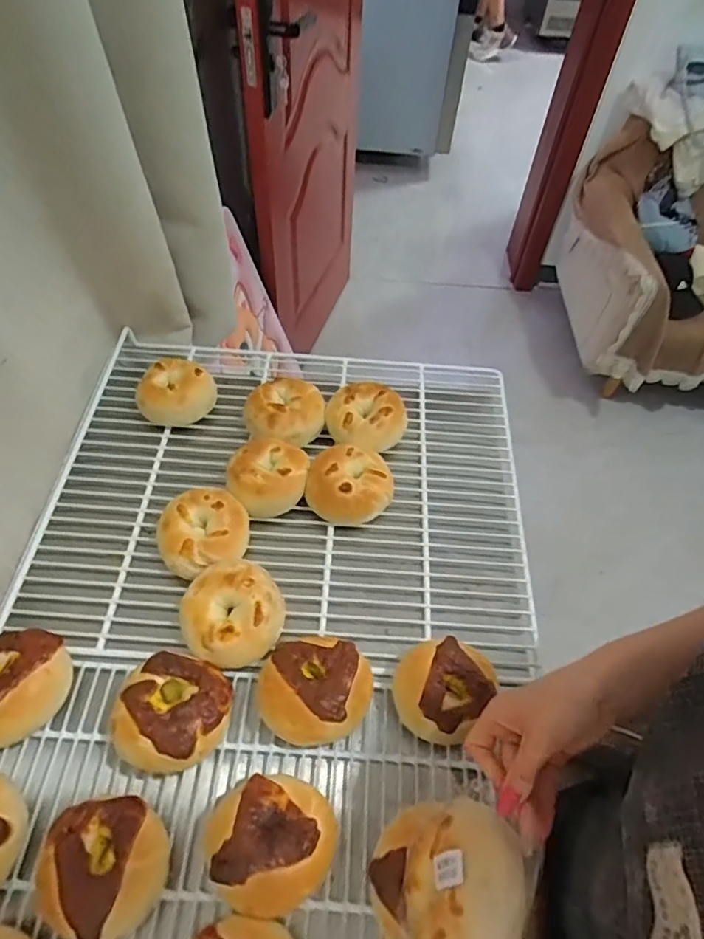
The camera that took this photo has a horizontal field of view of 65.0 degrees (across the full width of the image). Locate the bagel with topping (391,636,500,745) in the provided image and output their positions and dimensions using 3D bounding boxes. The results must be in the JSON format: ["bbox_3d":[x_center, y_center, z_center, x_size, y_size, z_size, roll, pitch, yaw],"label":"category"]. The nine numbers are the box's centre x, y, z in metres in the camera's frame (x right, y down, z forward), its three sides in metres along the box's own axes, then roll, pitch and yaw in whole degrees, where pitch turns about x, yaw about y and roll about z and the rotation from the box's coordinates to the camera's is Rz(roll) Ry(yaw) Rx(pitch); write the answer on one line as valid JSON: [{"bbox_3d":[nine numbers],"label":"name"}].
[{"bbox_3d":[0.095,0.231,0.576,0.099,0.058,0.102,33,60,18],"label":"bagel with topping"}]

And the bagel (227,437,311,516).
[{"bbox_3d":[-0.108,0.007,0.721,0.097,0.054,0.097,2,55,-2],"label":"bagel"}]

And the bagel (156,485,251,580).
[{"bbox_3d":[-0.179,0.076,0.669,0.108,0.055,0.104,2,55,-2],"label":"bagel"}]

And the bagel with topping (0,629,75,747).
[{"bbox_3d":[-0.343,0.217,0.552,0.103,0.063,0.096,2,55,-2],"label":"bagel with topping"}]

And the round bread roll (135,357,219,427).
[{"bbox_3d":[-0.254,-0.109,0.790,0.098,0.059,0.091,2,55,-2],"label":"round bread roll"}]

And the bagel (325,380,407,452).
[{"bbox_3d":[0.021,-0.072,0.783,0.114,0.057,0.107,3,55,-1],"label":"bagel"}]

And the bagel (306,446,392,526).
[{"bbox_3d":[-0.003,0.020,0.721,0.108,0.057,0.099,2,55,-2],"label":"bagel"}]

